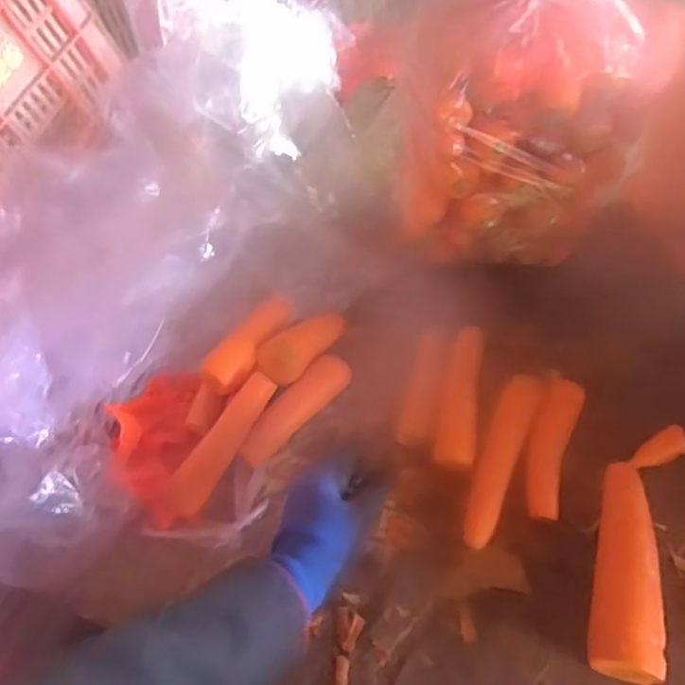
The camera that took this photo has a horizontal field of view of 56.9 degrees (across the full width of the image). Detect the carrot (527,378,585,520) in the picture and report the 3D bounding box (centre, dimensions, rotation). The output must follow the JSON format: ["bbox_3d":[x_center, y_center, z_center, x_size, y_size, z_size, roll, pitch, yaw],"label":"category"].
[{"bbox_3d":[0.210,0.107,0.642,0.043,0.037,0.161,16,53,16],"label":"carrot"}]

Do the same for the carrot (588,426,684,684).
[{"bbox_3d":[0.267,0.175,0.578,0.066,0.048,0.259,17,53,17],"label":"carrot"}]

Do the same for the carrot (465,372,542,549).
[{"bbox_3d":[0.158,0.116,0.638,0.037,0.038,0.195,18,54,18],"label":"carrot"}]

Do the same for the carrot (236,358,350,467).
[{"bbox_3d":[-0.050,0.069,0.683,0.029,0.038,0.152,34,60,28],"label":"carrot"}]

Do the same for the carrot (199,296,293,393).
[{"bbox_3d":[-0.100,-0.001,0.681,0.033,0.031,0.128,24,56,22],"label":"carrot"}]

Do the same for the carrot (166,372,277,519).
[{"bbox_3d":[-0.122,0.101,0.642,0.034,0.025,0.156,28,76,22],"label":"carrot"}]

